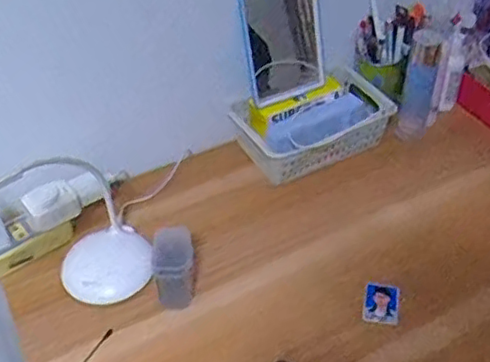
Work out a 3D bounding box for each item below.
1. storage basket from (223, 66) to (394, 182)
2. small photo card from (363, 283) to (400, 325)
[{"bbox_3d":[0.101,-0.088,0.947,0.216,0.070,0.132,-24,45,-19],"label":"storage basket"},{"bbox_3d":[0.164,0.147,0.764,0.041,0.008,0.056,3,53,17],"label":"small photo card"}]

